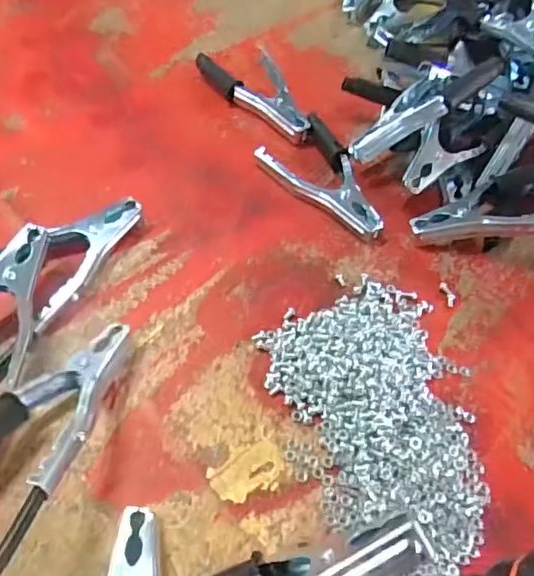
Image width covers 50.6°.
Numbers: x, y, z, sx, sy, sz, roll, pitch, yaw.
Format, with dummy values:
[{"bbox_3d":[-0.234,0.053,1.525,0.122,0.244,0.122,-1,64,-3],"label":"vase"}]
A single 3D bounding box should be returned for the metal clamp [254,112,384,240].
[{"bbox_3d":[0.055,-0.098,0.521,0.071,0.023,0.136,-28,65,-22],"label":"metal clamp"}]

